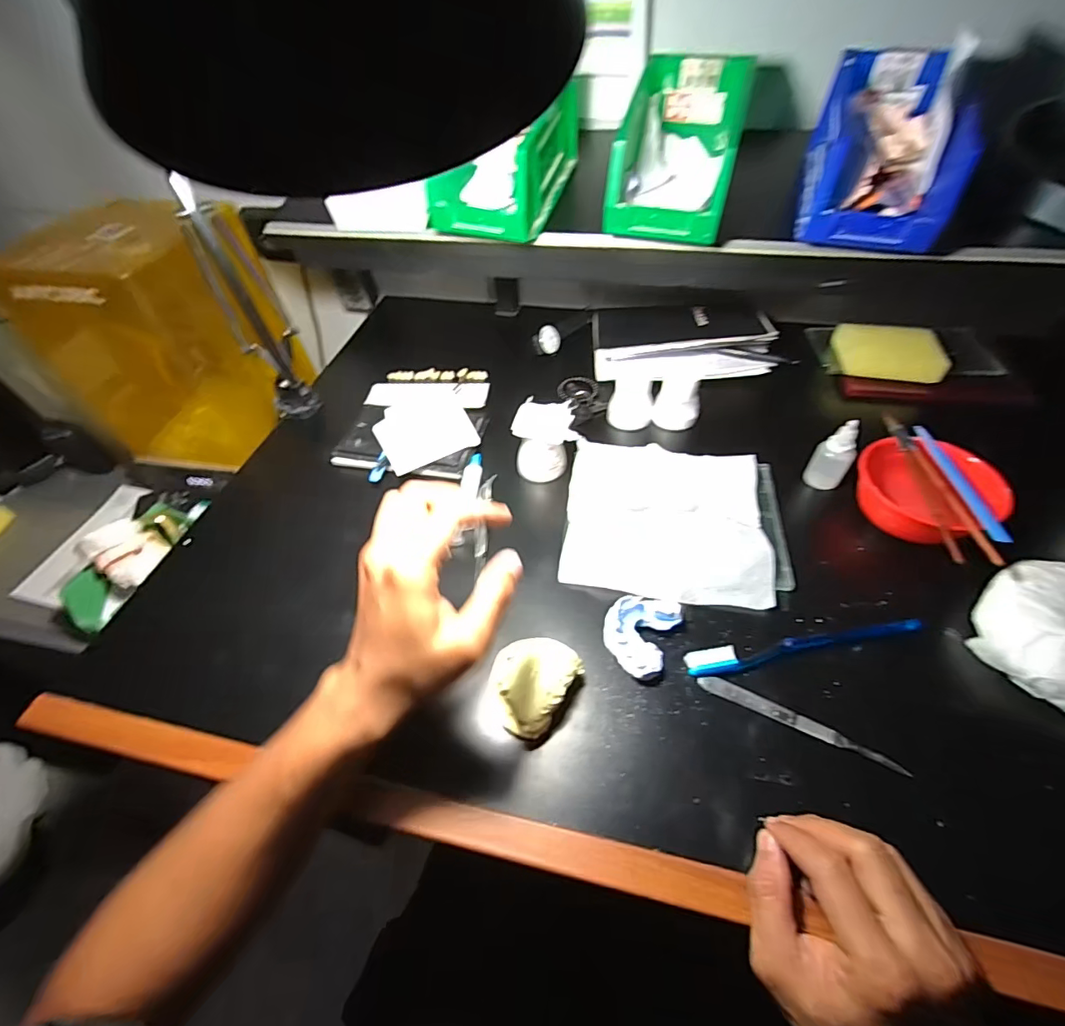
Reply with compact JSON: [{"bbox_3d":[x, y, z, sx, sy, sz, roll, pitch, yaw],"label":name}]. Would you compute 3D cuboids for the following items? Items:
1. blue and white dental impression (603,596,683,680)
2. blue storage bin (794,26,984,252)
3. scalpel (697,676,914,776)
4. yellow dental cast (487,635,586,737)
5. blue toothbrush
[{"bbox_3d":[0.085,0.096,0.386,0.053,0.022,0.066,18,55,17],"label":"blue and white dental impression"},{"bbox_3d":[0.306,-0.318,0.419,0.109,0.100,0.153,15,54,15],"label":"blue storage bin"},{"bbox_3d":[0.192,0.152,0.350,0.137,0.006,0.012,19,62,21],"label":"scalpel"},{"bbox_3d":[-0.002,0.119,0.353,0.059,0.044,0.070,26,57,24],"label":"yellow dental cast"},{"bbox_3d":[0.214,0.107,0.380,0.188,0.015,0.019,-8,51,-3],"label":"blue toothbrush"}]

